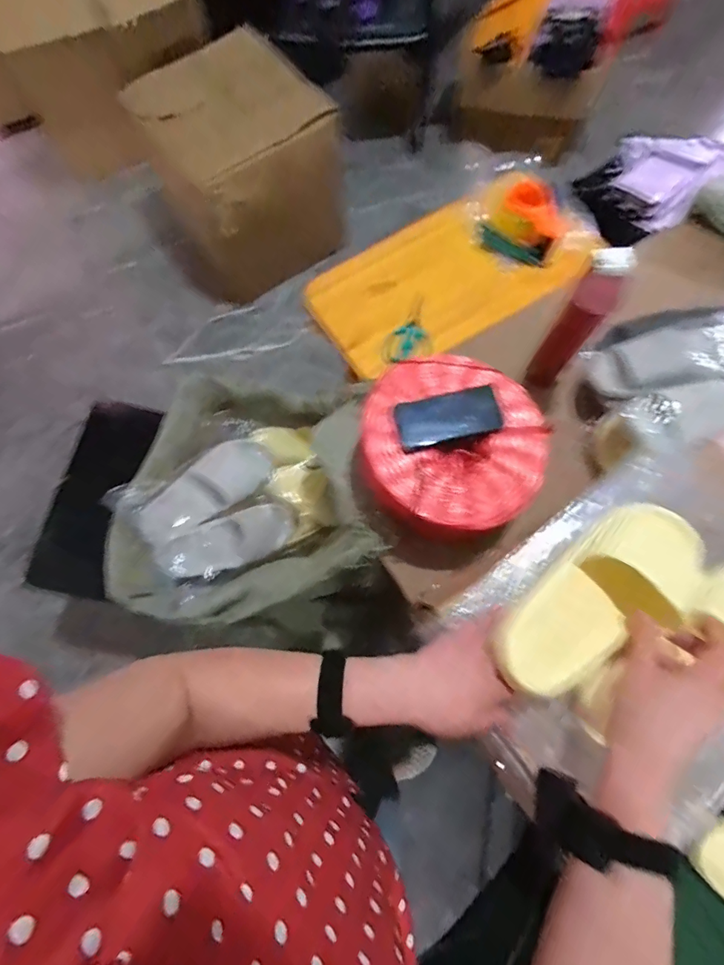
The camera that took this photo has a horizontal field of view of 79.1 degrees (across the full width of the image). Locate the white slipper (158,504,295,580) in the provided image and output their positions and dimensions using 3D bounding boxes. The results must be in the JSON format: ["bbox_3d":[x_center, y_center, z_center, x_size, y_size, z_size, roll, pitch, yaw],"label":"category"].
[{"bbox_3d":[-0.249,0.111,0.835,0.260,0.075,0.096,-19,72,-32],"label":"white slipper"}]

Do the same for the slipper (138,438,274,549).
[{"bbox_3d":[-0.299,0.010,0.838,0.267,0.064,0.113,-40,77,-11],"label":"slipper"}]

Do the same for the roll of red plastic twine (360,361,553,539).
[{"bbox_3d":[0.136,-0.054,0.688,0.277,0.091,0.252,0,73,0],"label":"roll of red plastic twine"}]

